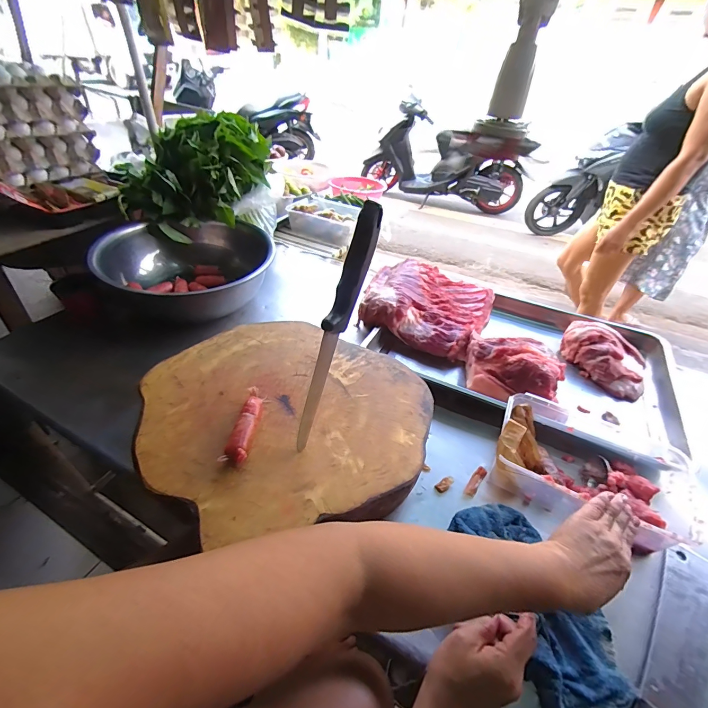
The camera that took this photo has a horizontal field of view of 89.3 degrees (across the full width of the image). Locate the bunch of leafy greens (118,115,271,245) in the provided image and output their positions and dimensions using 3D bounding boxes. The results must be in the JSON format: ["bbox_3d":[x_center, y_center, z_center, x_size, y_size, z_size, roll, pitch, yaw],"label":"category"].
[{"bbox_3d":[-0.380,-0.452,0.908,0.232,0.197,0.350,20,45,15],"label":"bunch of leafy greens"}]

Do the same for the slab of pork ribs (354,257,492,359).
[{"bbox_3d":[0.163,-0.128,0.849,0.291,0.066,0.261,20,46,16],"label":"slab of pork ribs"}]

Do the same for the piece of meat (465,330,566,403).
[{"bbox_3d":[0.302,0.019,0.694,0.175,0.079,0.162,24,47,19],"label":"piece of meat"}]

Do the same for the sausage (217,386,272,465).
[{"bbox_3d":[-0.146,0.094,0.495,0.028,0.028,0.125,6,43,1],"label":"sausage"}]

